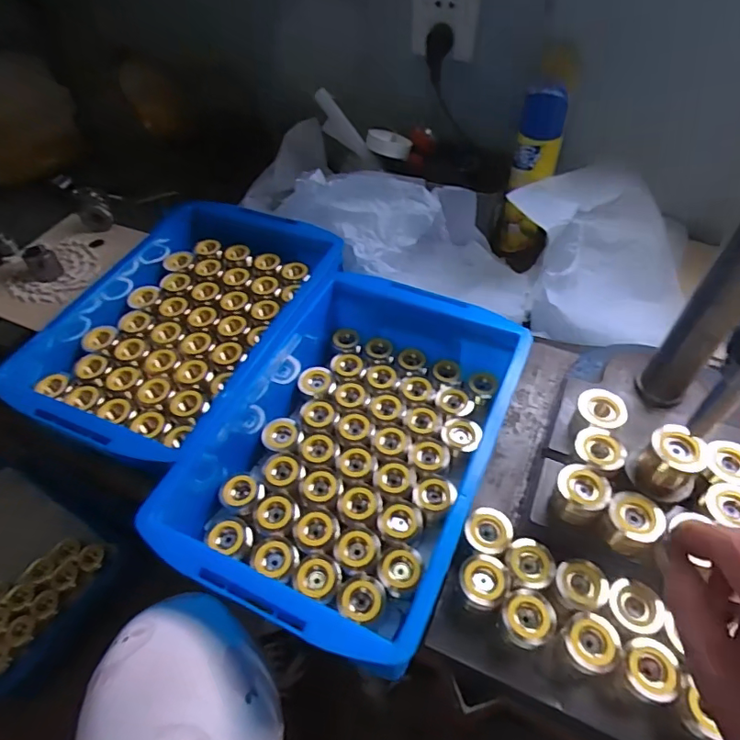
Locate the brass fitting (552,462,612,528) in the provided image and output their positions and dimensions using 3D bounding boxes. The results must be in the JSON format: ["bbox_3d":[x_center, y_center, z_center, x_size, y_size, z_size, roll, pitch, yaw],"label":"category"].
[{"bbox_3d":[0.176,0.105,0.429,0.040,0.045,0.035,28,58,23],"label":"brass fitting"}]

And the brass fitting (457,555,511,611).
[{"bbox_3d":[0.095,0.183,0.432,0.040,0.037,0.044,-2,51,2],"label":"brass fitting"}]

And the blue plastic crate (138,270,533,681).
[{"bbox_3d":[-0.009,0.062,0.503,0.246,0.093,0.372,19,55,18],"label":"blue plastic crate"}]

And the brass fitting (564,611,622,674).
[{"bbox_3d":[0.171,0.216,0.400,0.039,0.039,0.046,29,58,24],"label":"brass fitting"}]

